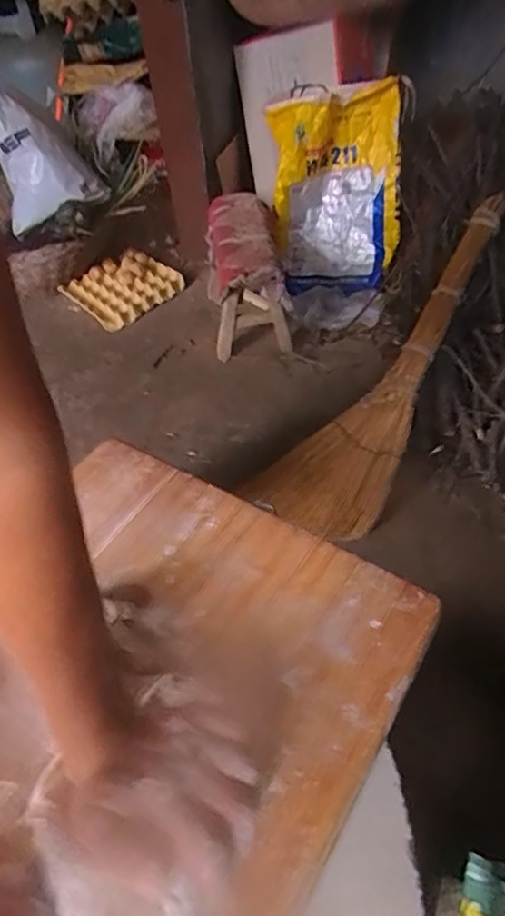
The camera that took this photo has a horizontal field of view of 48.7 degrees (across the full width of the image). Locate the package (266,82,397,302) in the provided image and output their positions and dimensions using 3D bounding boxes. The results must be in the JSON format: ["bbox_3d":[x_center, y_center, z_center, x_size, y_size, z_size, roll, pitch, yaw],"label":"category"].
[{"bbox_3d":[0.215,-0.680,1.454,0.319,0.447,0.170,3,52,8],"label":"package"}]

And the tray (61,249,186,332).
[{"bbox_3d":[-0.401,-0.532,1.744,0.253,0.050,0.294,41,70,15],"label":"tray"}]

